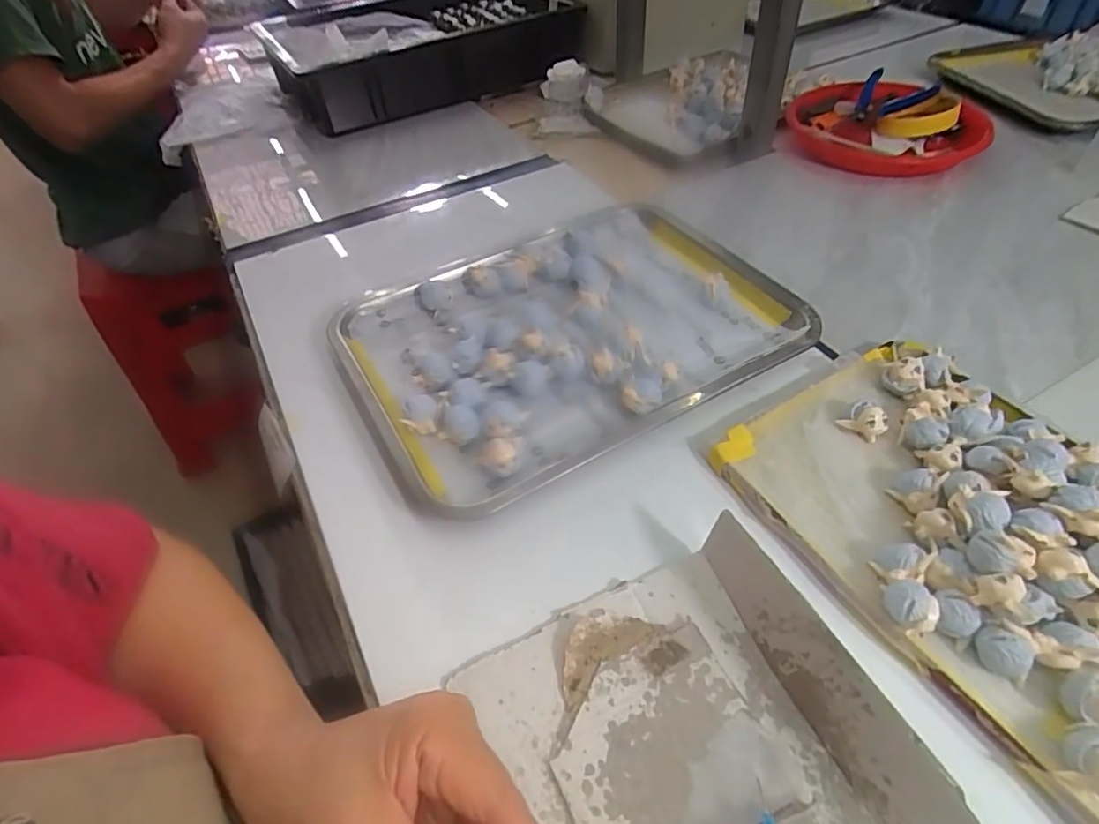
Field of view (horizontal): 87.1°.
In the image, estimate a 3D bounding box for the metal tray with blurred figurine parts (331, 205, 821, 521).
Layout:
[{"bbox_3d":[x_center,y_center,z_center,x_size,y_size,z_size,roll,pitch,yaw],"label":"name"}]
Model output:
[{"bbox_3d":[0.016,-0.072,0.478,0.343,0.027,0.254,-26,51,-18],"label":"metal tray with blurred figurine parts"}]

